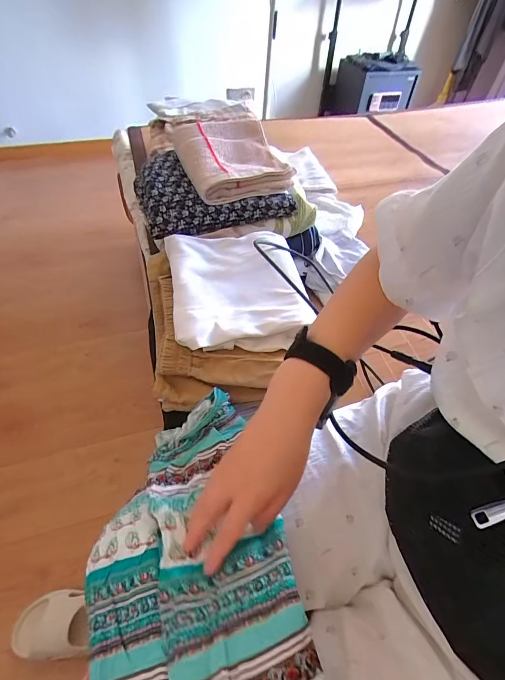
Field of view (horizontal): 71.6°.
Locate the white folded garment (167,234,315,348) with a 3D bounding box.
[{"bbox_3d":[-0.021,-0.083,0.488,0.179,0.035,0.186,-8,50,-9],"label":"white folded garment"}]

